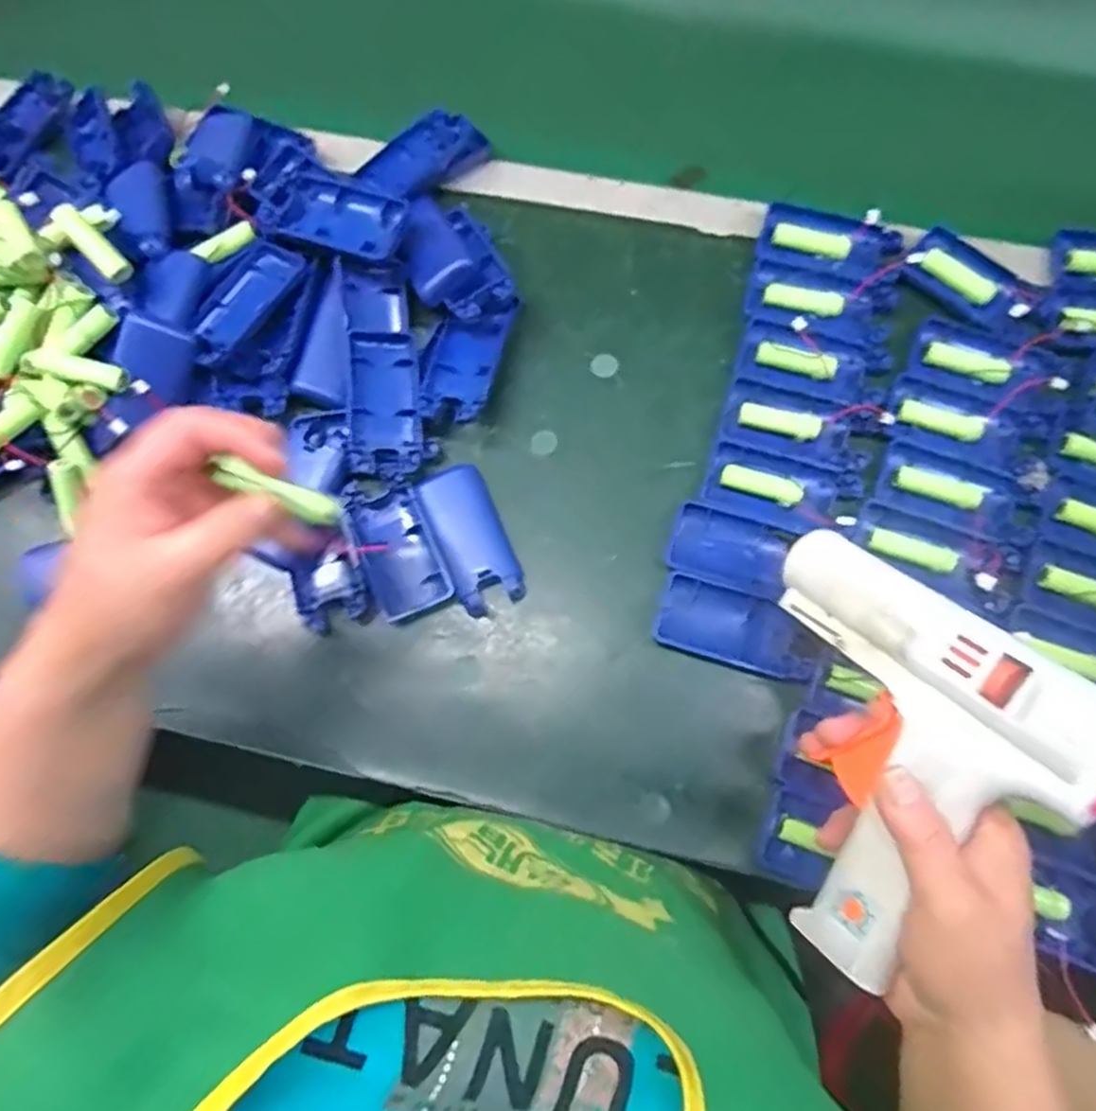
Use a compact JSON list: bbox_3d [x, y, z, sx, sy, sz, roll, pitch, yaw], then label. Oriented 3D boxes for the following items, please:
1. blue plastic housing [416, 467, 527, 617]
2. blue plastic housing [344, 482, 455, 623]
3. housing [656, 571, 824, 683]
[{"bbox_3d":[-0.048,-0.011,0.460,0.042,0.016,0.092,-23,76,-3],"label":"blue plastic housing"},{"bbox_3d":[-0.097,-0.006,0.463,0.049,0.014,0.089,-24,76,-3],"label":"blue plastic housing"},{"bbox_3d":[0.116,0.045,0.440,0.096,0.016,0.044,16,77,7],"label":"housing"}]

